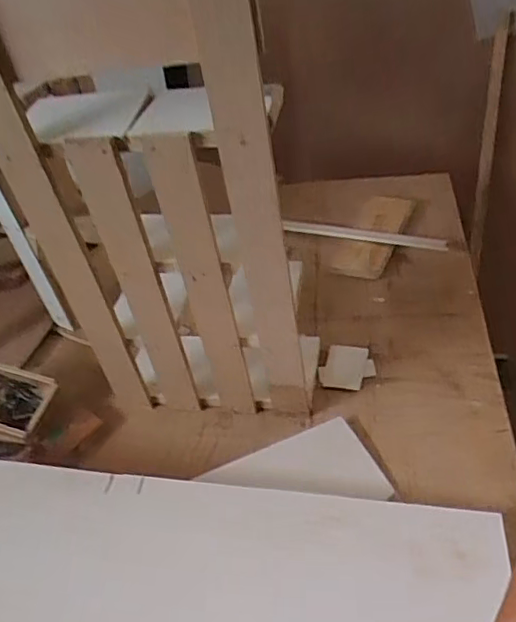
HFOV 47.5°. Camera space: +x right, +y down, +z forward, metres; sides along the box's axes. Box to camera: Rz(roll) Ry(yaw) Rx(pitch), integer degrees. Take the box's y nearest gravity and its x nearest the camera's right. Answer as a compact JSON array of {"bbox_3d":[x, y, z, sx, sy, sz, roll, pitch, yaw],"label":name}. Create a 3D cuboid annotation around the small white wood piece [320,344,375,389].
[{"bbox_3d":[0.129,0.078,0.840,0.074,0.012,0.078,2,42,16],"label":"small white wood piece"}]

